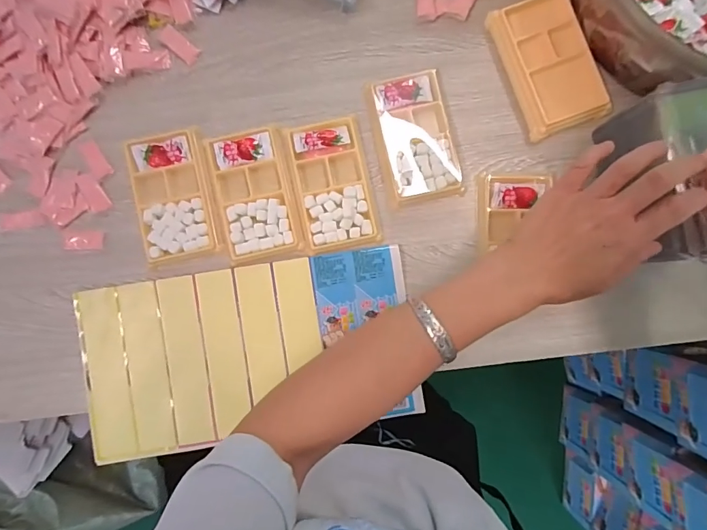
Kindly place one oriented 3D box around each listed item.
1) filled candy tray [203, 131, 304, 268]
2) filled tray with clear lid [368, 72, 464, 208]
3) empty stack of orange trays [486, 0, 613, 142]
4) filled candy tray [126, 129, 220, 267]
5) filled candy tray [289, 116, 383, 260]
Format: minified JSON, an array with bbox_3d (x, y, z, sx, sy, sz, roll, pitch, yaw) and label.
[{"bbox_3d":[-0.101,-0.072,0.422,0.075,0.010,0.131,-13,87,-1],"label":"filled candy tray"},{"bbox_3d":[0.063,-0.131,0.426,0.072,0.012,0.131,-13,87,-1],"label":"filled tray with clear lid"},{"bbox_3d":[0.196,-0.202,0.418,0.076,0.021,0.133,-20,88,-1],"label":"empty stack of orange trays"},{"bbox_3d":[-0.183,-0.071,0.422,0.075,0.012,0.130,-12,87,-1],"label":"filled candy tray"},{"bbox_3d":[-0.022,-0.083,0.427,0.078,0.011,0.135,-11,87,-1],"label":"filled candy tray"}]

